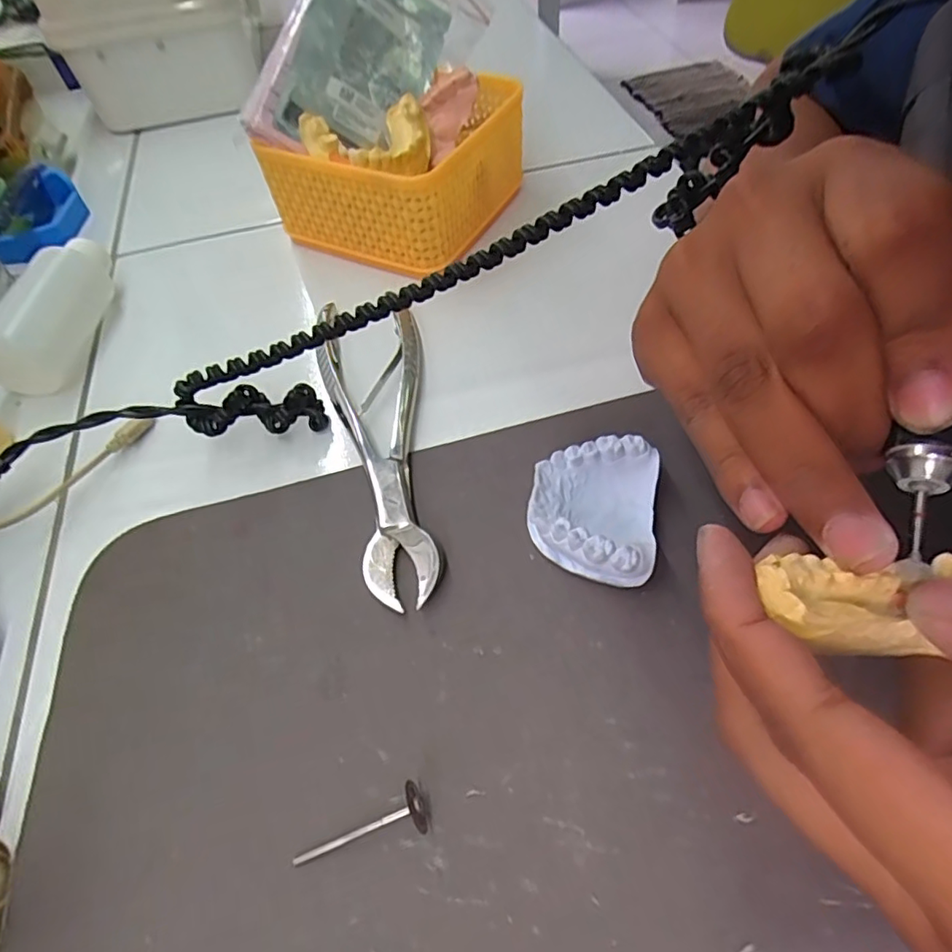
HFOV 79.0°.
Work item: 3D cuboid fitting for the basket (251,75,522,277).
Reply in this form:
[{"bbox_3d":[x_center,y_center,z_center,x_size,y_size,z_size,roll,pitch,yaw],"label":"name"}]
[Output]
[{"bbox_3d":[-0.045,-0.203,0.376,0.121,0.062,0.133,20,58,18],"label":"basket"}]

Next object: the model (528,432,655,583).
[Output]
[{"bbox_3d":[0.048,0.013,0.240,0.049,0.023,0.059,7,55,10],"label":"model"}]

